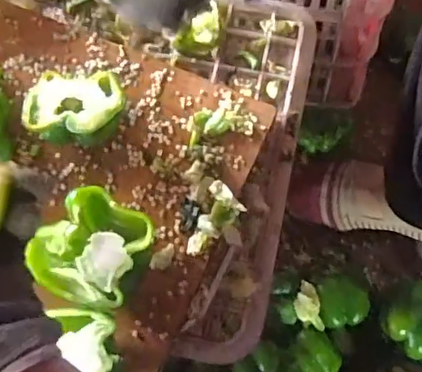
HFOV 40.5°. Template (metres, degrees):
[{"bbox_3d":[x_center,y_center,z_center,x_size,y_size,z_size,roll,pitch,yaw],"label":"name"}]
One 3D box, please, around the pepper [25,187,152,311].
[{"bbox_3d":[-0.087,0.050,0.432,0.074,0.046,0.078,0,73,2],"label":"pepper"}]

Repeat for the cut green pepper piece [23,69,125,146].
[{"bbox_3d":[-0.107,-0.062,0.467,0.075,0.048,0.065,0,73,2],"label":"cut green pepper piece"}]

